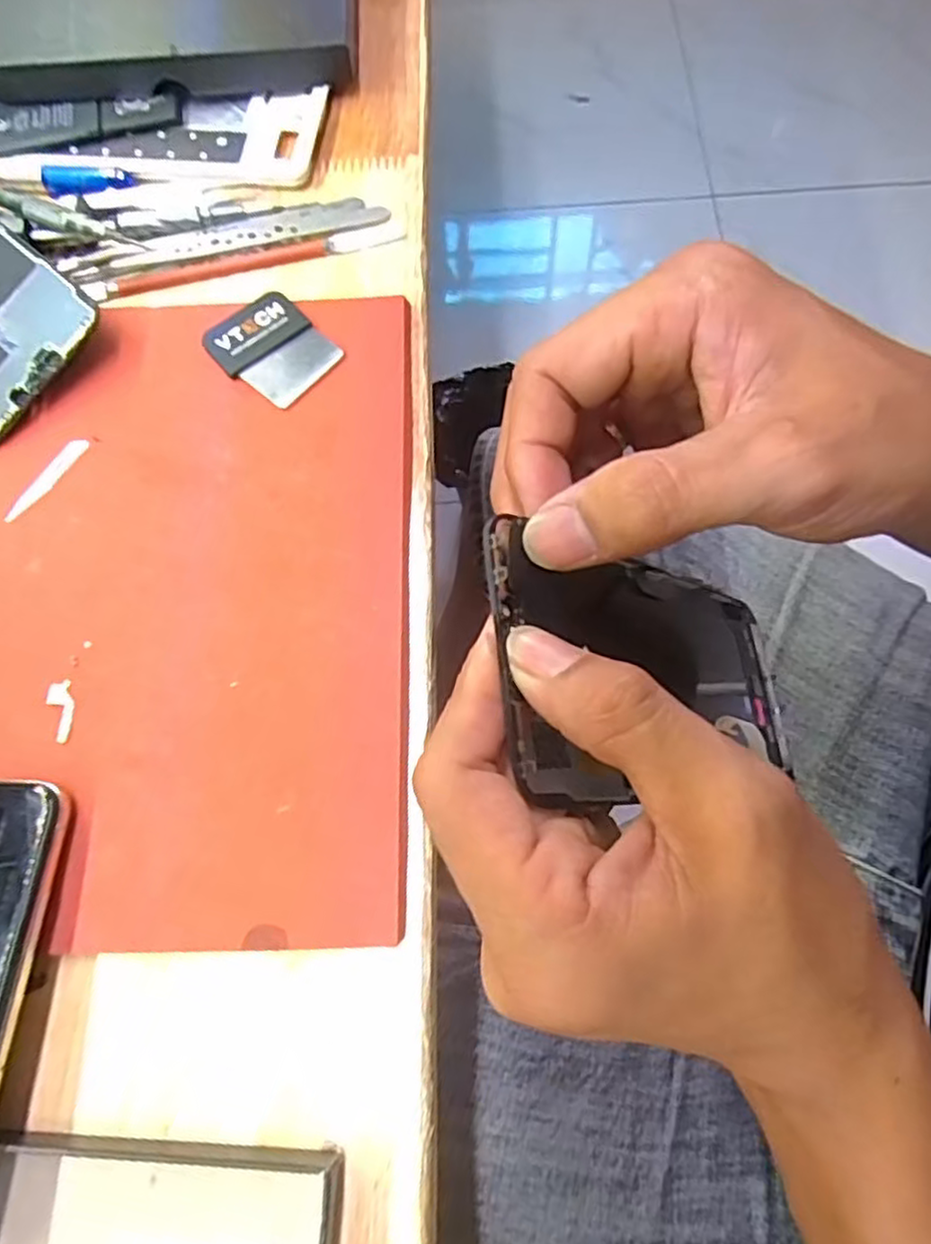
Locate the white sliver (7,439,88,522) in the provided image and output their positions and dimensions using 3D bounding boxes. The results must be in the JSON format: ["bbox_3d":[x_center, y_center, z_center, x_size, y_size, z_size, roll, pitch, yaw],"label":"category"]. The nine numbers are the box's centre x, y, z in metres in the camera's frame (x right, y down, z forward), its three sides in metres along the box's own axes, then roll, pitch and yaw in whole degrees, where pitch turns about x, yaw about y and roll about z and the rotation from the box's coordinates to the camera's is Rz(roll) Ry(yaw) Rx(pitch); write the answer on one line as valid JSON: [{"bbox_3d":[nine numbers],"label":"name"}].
[{"bbox_3d":[-0.159,-0.055,0.265,0.008,0.004,0.040,30,74,12],"label":"white sliver"}]

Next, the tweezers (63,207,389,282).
[{"bbox_3d":[-0.101,-0.165,0.302,0.135,0.004,0.014,-16,71,-3],"label":"tweezers"}]

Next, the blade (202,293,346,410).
[{"bbox_3d":[-0.078,-0.111,0.281,0.039,0.005,0.049,-44,75,-12],"label":"blade"}]

